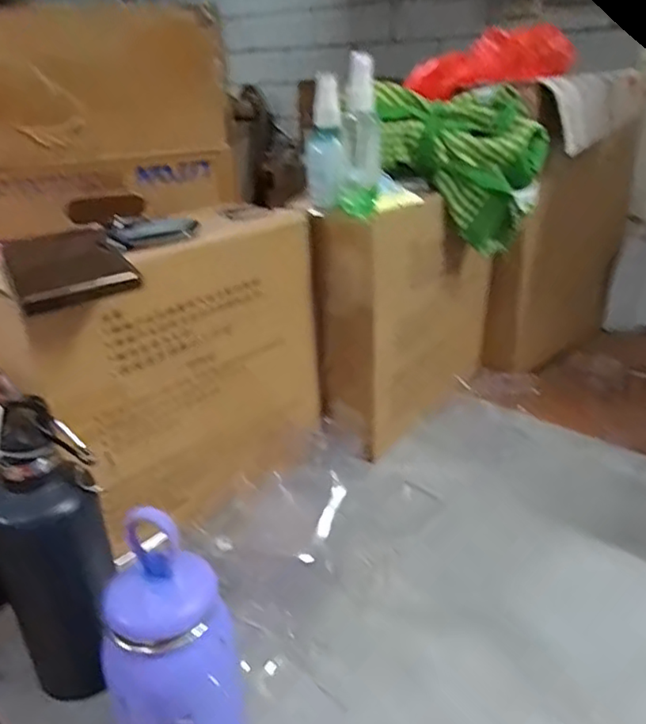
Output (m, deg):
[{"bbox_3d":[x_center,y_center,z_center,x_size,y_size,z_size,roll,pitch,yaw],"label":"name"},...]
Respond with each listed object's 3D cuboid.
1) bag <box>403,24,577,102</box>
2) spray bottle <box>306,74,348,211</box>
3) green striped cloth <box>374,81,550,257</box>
[{"bbox_3d":[0.207,-0.371,0.759,0.201,0.074,0.046,2,26,8],"label":"bag"},{"bbox_3d":[0.003,-0.212,0.595,0.038,0.116,0.031,-3,26,-1],"label":"spray bottle"},{"bbox_3d":[0.143,-0.213,0.674,0.187,0.152,0.085,6,27,17],"label":"green striped cloth"}]

